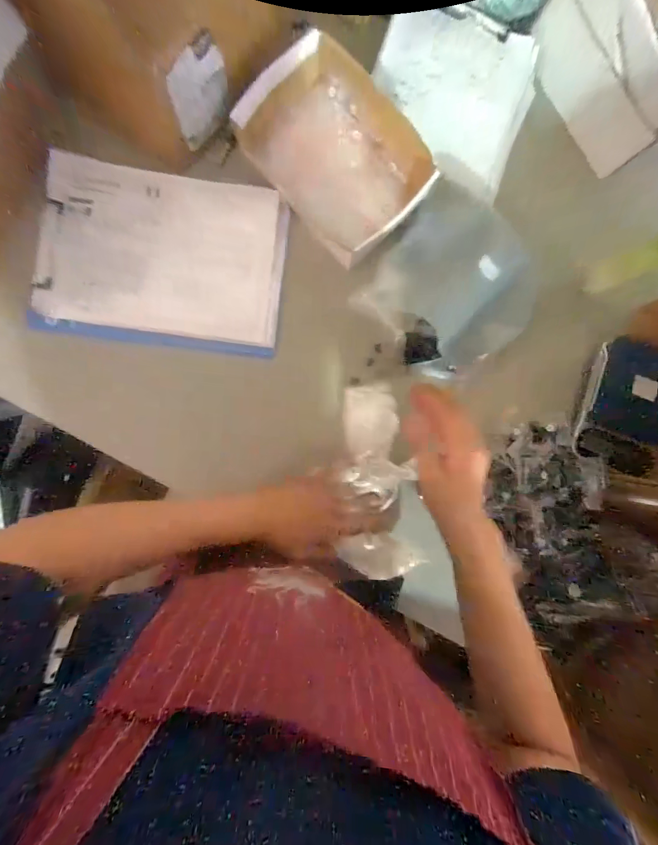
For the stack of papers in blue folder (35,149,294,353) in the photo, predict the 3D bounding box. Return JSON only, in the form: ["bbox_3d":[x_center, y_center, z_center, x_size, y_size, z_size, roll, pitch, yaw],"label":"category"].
[{"bbox_3d":[-0.214,-0.215,0.465,0.304,0.037,0.220,5,88,-7],"label":"stack of papers in blue folder"}]

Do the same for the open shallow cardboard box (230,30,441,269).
[{"bbox_3d":[0.011,-0.353,0.474,0.242,0.071,0.186,44,84,-4],"label":"open shallow cardboard box"}]

